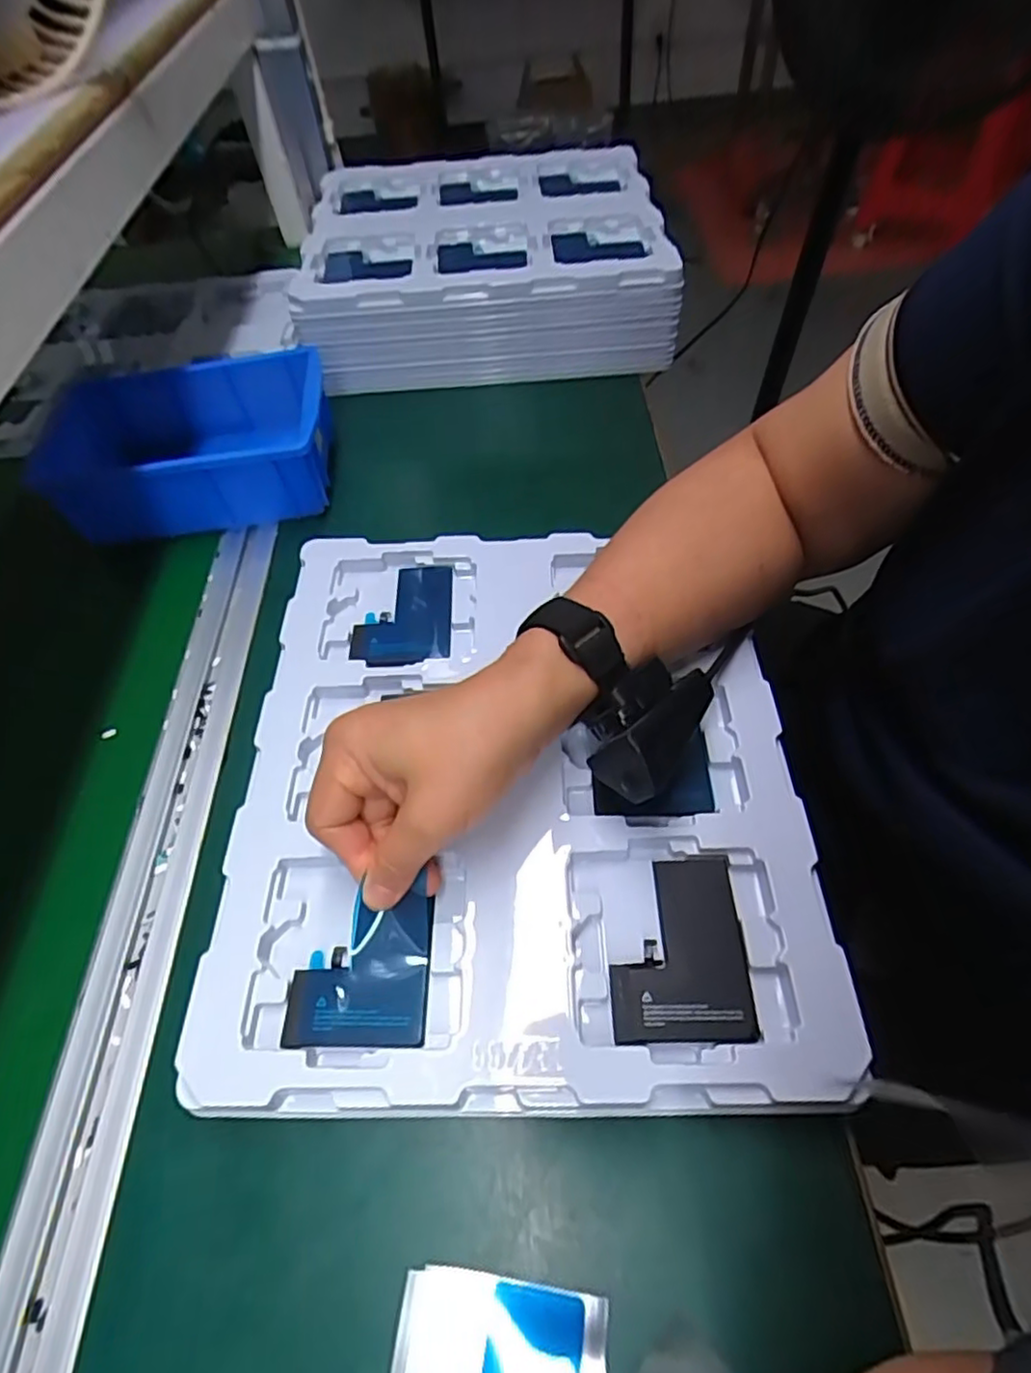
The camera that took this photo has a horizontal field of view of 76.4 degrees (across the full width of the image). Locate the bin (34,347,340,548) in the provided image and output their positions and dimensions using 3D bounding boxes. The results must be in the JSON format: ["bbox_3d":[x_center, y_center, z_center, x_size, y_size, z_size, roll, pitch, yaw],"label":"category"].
[{"bbox_3d":[-0.239,-0.183,0.507,0.188,0.072,0.136,-6,55,2],"label":"bin"}]

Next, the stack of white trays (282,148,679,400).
[{"bbox_3d":[-0.028,-0.402,0.620,0.319,0.094,0.240,-4,55,2],"label":"stack of white trays"}]

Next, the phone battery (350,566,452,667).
[{"bbox_3d":[-0.071,-0.046,0.410,0.060,0.008,0.080,-4,55,2],"label":"phone battery"}]

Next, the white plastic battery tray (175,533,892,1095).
[{"bbox_3d":[0.000,0.038,0.358,0.272,0.039,0.305,-2,54,0],"label":"white plastic battery tray"}]

